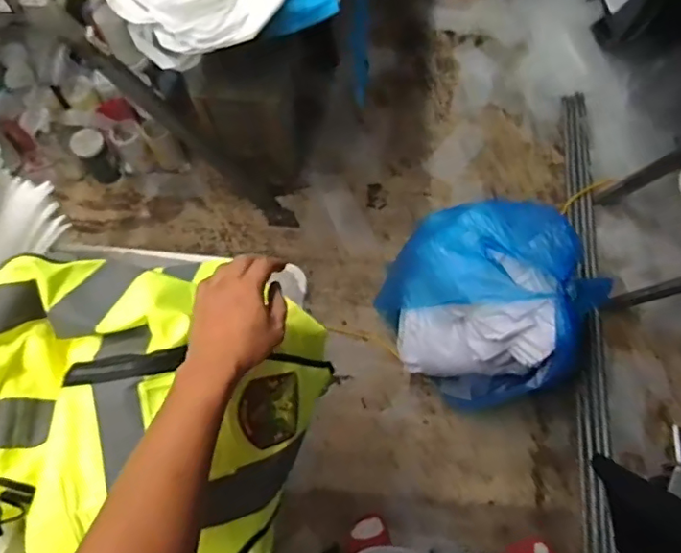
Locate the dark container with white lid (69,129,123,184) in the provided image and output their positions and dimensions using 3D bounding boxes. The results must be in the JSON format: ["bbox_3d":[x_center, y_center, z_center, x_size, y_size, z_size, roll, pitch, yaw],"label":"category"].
[{"bbox_3d":[-0.780,-0.384,1.732,0.094,0.177,0.091,0,69,0],"label":"dark container with white lid"}]

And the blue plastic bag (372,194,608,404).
[{"bbox_3d":[0.375,0.054,1.430,0.487,0.413,0.473,34,72,12],"label":"blue plastic bag"}]

